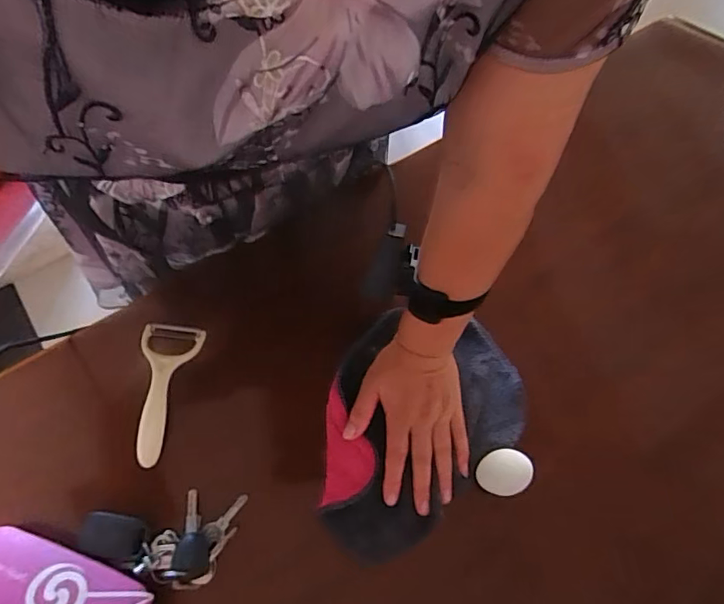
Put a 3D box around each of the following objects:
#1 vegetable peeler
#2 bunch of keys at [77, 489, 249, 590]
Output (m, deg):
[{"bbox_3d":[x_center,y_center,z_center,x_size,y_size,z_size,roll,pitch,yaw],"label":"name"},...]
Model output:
[{"bbox_3d":[-0.197,0.087,0.484,0.059,0.017,0.134,7,70,1],"label":"vegetable peeler"},{"bbox_3d":[-0.182,0.209,0.448,0.133,0.019,0.075,6,70,0],"label":"bunch of keys"}]

